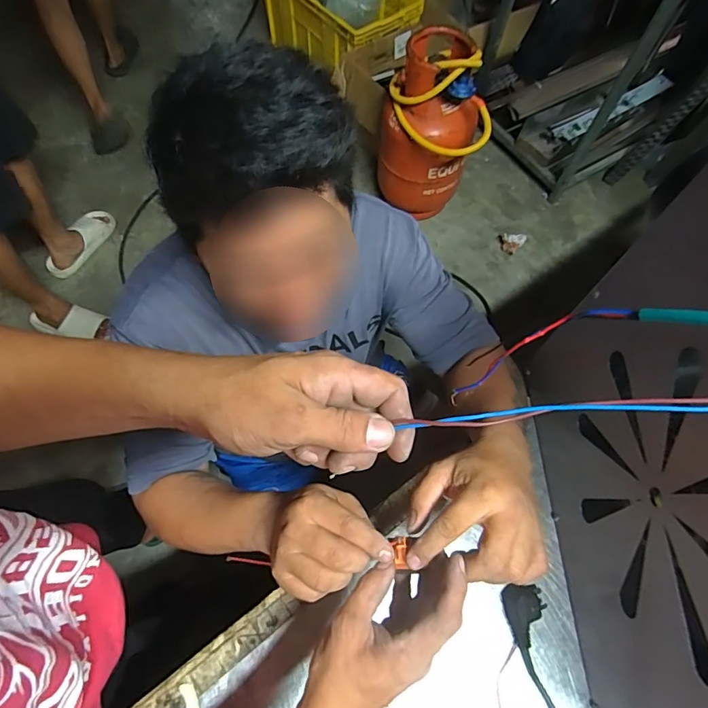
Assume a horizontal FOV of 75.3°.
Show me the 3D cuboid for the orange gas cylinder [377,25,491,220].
[{"bbox_3d":[0.241,-0.663,1.444,0.316,0.509,0.283,18,67,7],"label":"orange gas cylinder"}]

